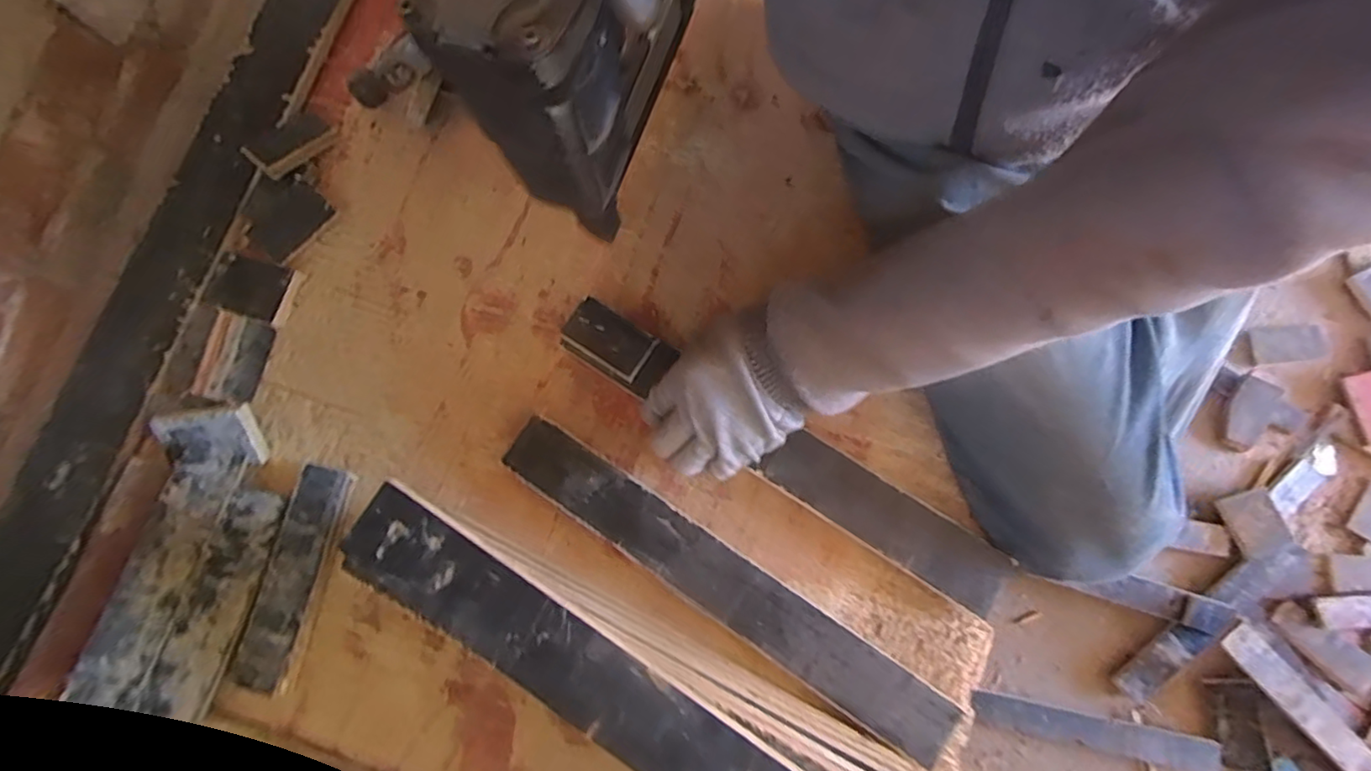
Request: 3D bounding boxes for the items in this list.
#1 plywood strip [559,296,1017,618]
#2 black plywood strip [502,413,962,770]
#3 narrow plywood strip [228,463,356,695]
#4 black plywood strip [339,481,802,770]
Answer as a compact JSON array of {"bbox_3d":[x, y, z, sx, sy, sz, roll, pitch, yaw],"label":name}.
[{"bbox_3d":[0.067,0.046,0.456,0.366,0.016,0.046,32,80,7],"label":"plywood strip"},{"bbox_3d":[0.027,0.143,0.447,0.365,0.021,0.047,34,85,10],"label":"black plywood strip"},{"bbox_3d":[-0.294,0.142,0.458,0.042,0.013,0.160,9,81,7],"label":"narrow plywood strip"},{"bbox_3d":[-0.034,0.173,0.331,0.362,0.007,0.049,32,84,10],"label":"black plywood strip"}]

